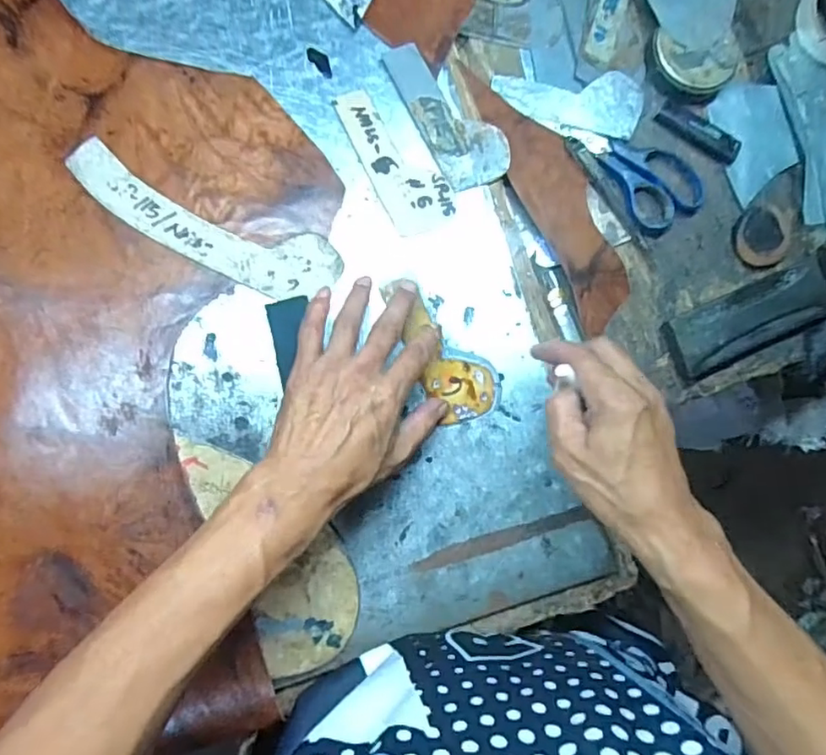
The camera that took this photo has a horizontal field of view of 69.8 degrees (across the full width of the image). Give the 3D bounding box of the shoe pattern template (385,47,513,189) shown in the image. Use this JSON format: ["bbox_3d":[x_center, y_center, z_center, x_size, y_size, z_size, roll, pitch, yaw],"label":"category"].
[{"bbox_3d":[0.030,-0.213,0.474,0.056,0.004,0.126,-28,89,-4],"label":"shoe pattern template"}]

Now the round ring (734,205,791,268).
[{"bbox_3d":[0.308,-0.124,0.520,0.053,0.009,0.052,1,85,-8],"label":"round ring"}]

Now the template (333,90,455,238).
[{"bbox_3d":[-0.013,-0.173,0.466,0.051,0.004,0.121,-27,89,-10],"label":"template"}]

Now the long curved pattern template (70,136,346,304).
[{"bbox_3d":[-0.154,-0.114,0.441,0.205,0.004,0.056,26,82,-5],"label":"long curved pattern template"}]

